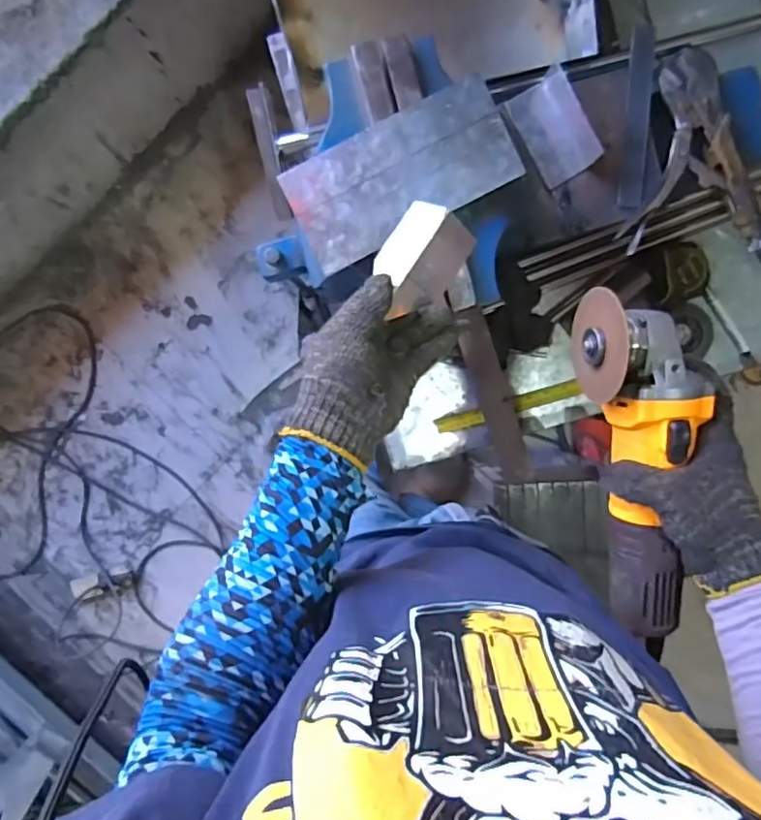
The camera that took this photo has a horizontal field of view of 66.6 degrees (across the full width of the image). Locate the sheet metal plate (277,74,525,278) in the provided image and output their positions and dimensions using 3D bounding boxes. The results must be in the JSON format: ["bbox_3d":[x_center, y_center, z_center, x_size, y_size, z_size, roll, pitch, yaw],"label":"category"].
[{"bbox_3d":[0.019,-0.216,0.532,0.205,0.008,0.100,-27,94,1],"label":"sheet metal plate"}]

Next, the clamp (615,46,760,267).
[{"bbox_3d":[0.343,-0.270,0.610,0.166,0.030,0.215,3,95,-4],"label":"clamp"}]

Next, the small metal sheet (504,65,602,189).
[{"bbox_3d":[0.178,-0.288,0.592,0.057,0.046,0.102,-31,96,-1],"label":"small metal sheet"}]

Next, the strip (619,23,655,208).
[{"bbox_3d":[0.269,-0.303,0.603,0.027,0.010,0.178,1,95,-3],"label":"strip"}]

